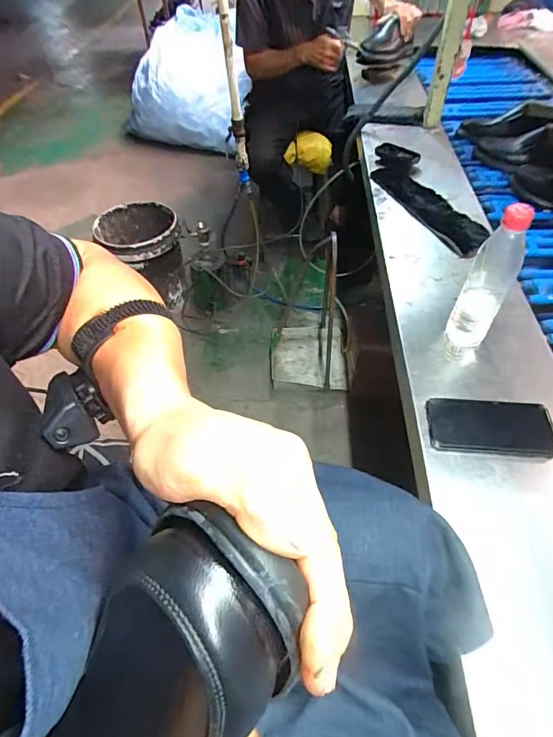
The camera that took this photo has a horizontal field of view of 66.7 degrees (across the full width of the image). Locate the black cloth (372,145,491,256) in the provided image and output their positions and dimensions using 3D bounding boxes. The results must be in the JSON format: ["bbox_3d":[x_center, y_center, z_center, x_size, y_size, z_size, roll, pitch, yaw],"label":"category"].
[{"bbox_3d":[0.330,-0.391,0.944,0.101,0.029,0.433,-15,51,-8],"label":"black cloth"}]

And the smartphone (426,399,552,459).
[{"bbox_3d":[0.292,0.079,0.574,0.160,0.007,0.084,3,52,8],"label":"smartphone"}]

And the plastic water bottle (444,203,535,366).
[{"bbox_3d":[0.291,-0.108,0.593,0.061,0.230,0.066,24,57,21],"label":"plastic water bottle"}]

